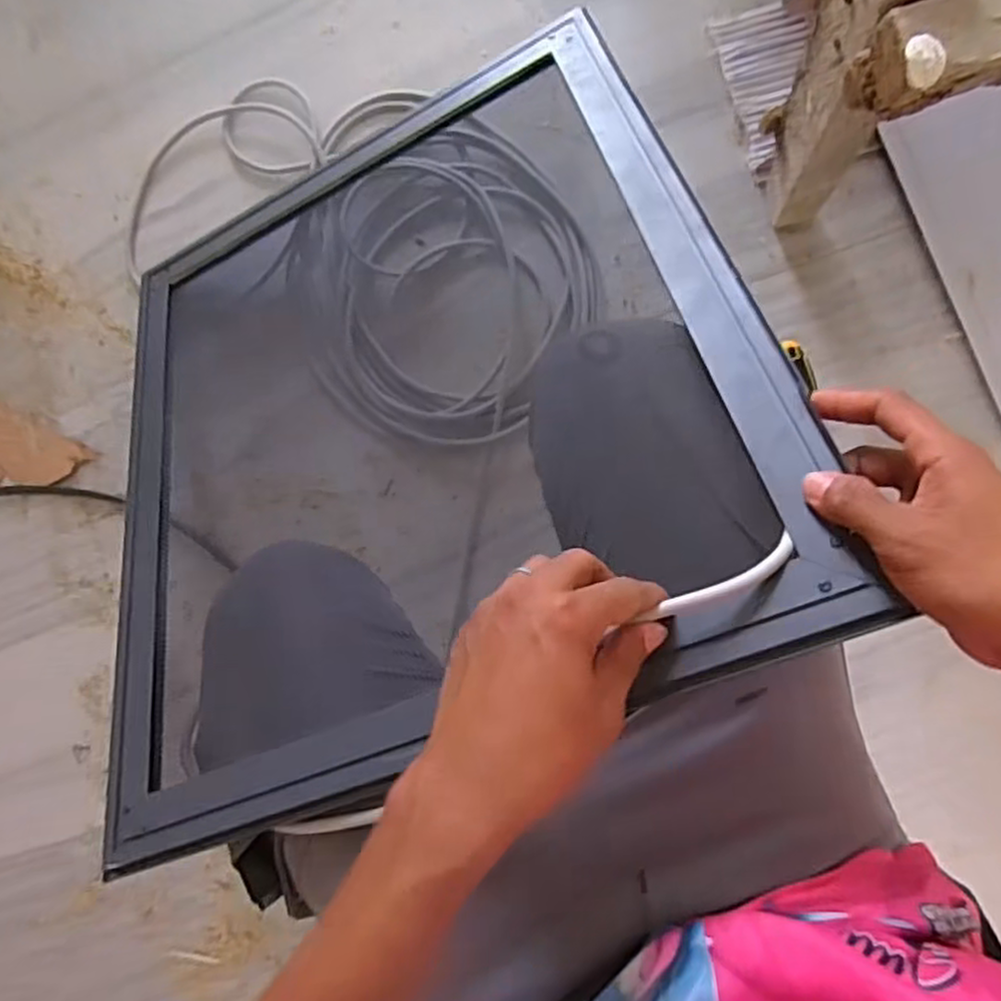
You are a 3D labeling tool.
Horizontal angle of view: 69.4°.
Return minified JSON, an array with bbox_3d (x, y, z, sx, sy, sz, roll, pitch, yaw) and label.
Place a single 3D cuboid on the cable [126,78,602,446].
[{"bbox_3d":[-0.142,-0.274,0.736,0.480,0.028,0.300,31,88,6],"label":"cable"}]

